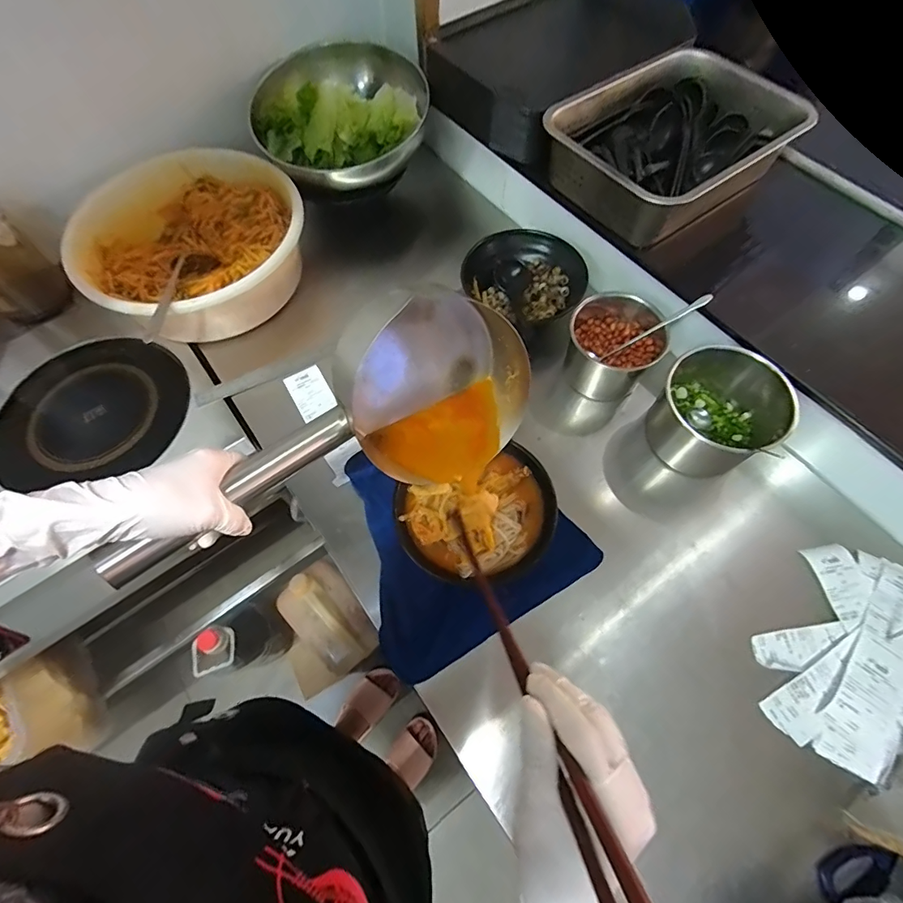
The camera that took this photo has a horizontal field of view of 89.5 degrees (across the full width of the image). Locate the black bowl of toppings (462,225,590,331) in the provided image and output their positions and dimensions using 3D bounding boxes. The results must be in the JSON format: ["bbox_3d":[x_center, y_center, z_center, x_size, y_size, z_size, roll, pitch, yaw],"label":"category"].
[{"bbox_3d":[0.123,-0.279,0.732,0.153,0.060,0.187,-42,71,-16],"label":"black bowl of toppings"}]

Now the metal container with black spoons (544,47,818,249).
[{"bbox_3d":[0.343,-0.482,0.712,0.358,0.089,0.260,-35,69,-14],"label":"metal container with black spoons"}]

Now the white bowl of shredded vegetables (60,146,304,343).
[{"bbox_3d":[-0.417,-0.334,0.751,0.337,0.107,0.318,0,65,1],"label":"white bowl of shredded vegetables"}]

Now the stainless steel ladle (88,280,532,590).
[{"bbox_3d":[-0.111,-0.026,0.480,0.411,0.143,0.166,-27,68,-11],"label":"stainless steel ladle"}]

